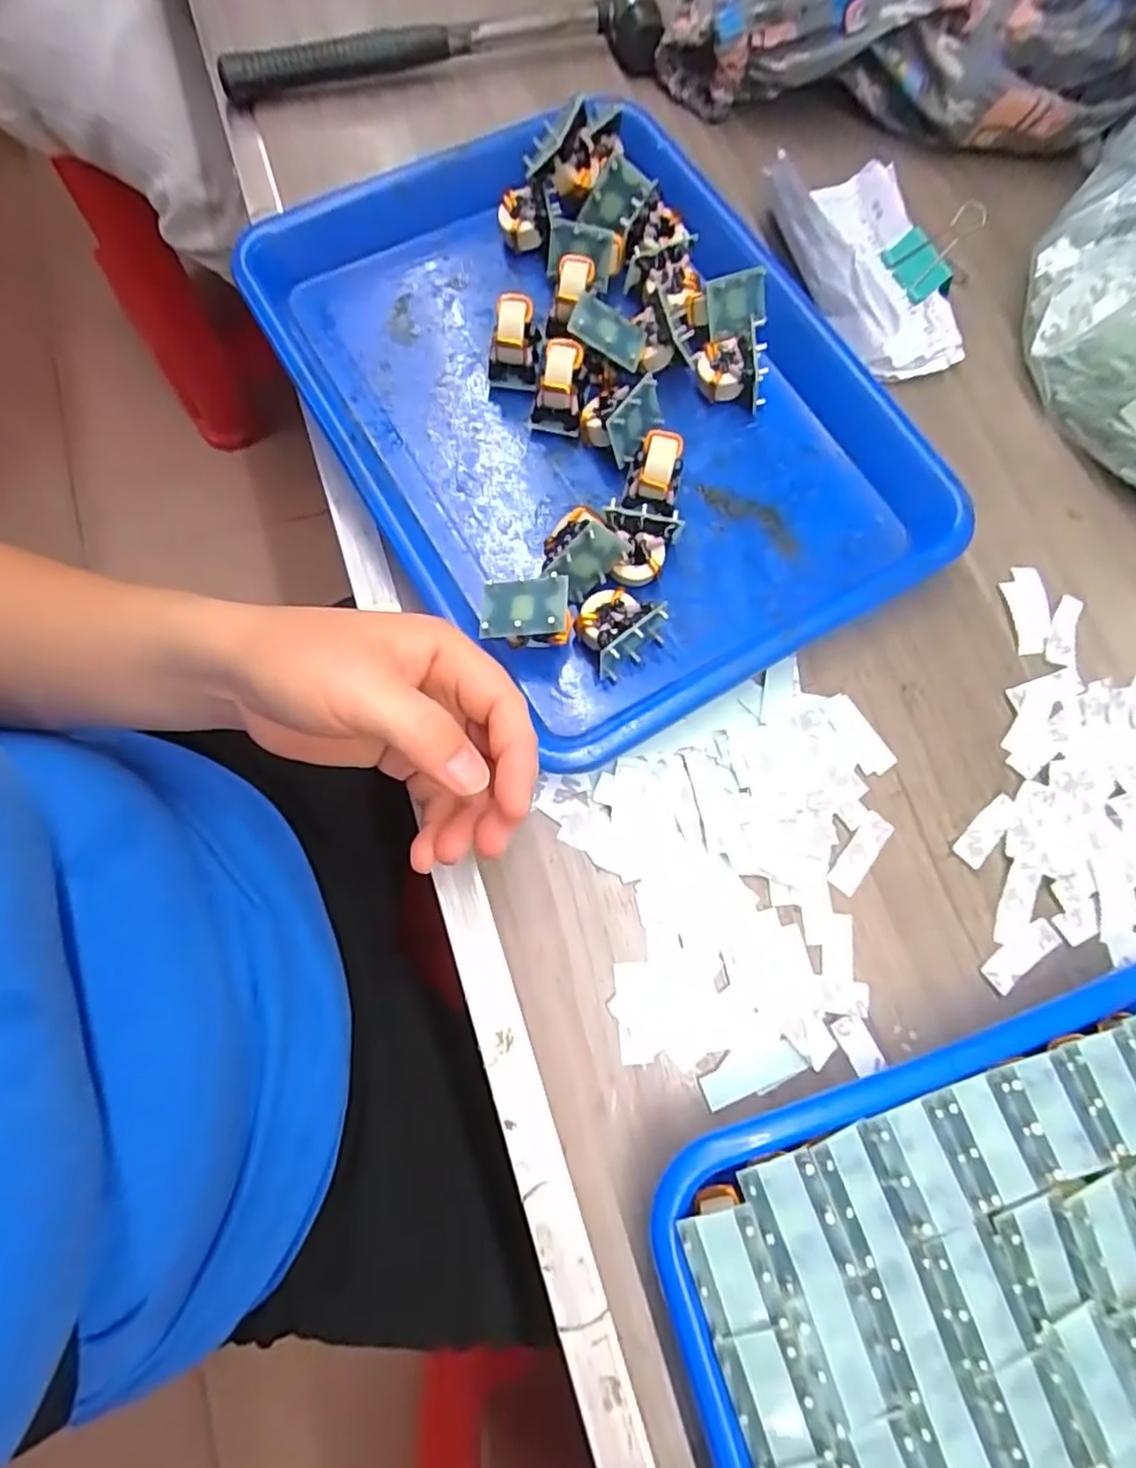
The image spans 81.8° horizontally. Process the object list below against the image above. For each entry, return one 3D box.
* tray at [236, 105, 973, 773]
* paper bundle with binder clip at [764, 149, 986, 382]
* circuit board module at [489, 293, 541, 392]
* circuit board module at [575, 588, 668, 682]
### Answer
[{"bbox_3d":[0.013,-0.171,0.333,0.257,0.043,0.332,-32,77,-9],"label":"tray"},{"bbox_3d":[0.172,-0.263,0.362,0.096,0.040,0.135,-22,76,-6],"label":"paper bundle with binder clip"},{"bbox_3d":[-0.027,-0.200,0.336,0.024,0.036,0.029,9,75,2],"label":"circuit board module"},{"bbox_3d":[0.022,-0.050,0.302,0.034,0.028,0.032,-39,78,-10],"label":"circuit board module"}]

